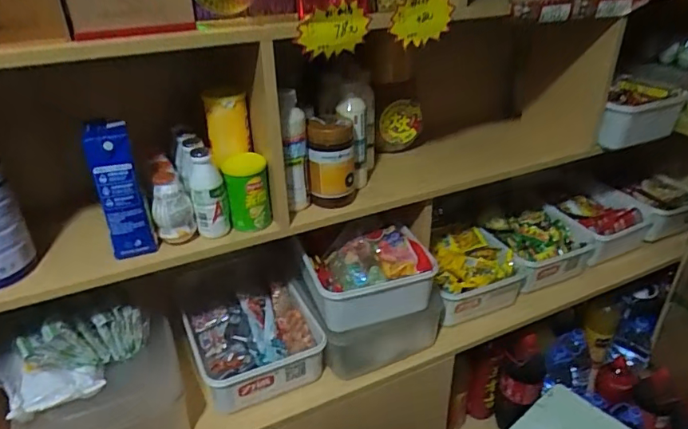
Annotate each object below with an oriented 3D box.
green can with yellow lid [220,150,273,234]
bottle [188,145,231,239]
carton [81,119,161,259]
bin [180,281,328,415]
[{"bbox_3d":[-0.154,-0.036,0.807,0.067,0.105,0.065,-7,30,-10],"label":"green can with yellow lid"},{"bbox_3d":[-0.210,-0.032,0.774,0.054,0.138,0.045,-9,31,-13],"label":"bottle"},{"bbox_3d":[-0.330,-0.034,0.731,0.063,0.188,0.068,-18,34,-26],"label":"carton"},{"bbox_3d":[-0.173,0.245,0.958,0.225,0.097,0.214,-14,32,-21],"label":"bin"}]

